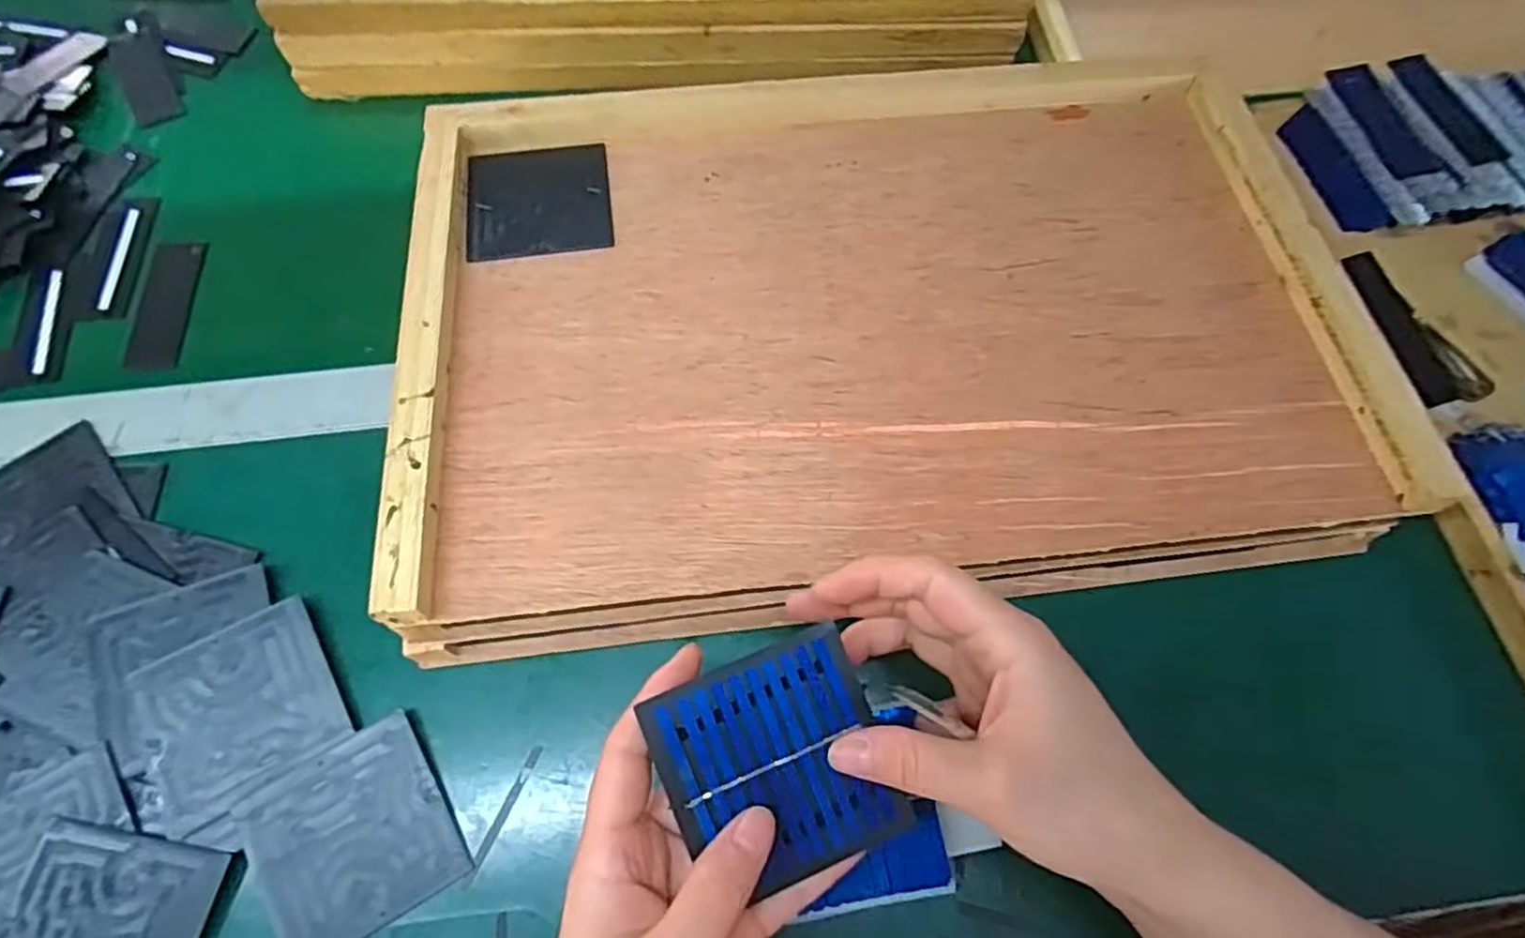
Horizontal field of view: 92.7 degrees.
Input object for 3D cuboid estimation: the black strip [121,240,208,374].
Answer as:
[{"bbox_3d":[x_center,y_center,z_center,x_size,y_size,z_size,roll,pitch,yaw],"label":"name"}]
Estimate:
[{"bbox_3d":[-0.362,-0.100,0.443,0.035,0.005,0.093,-7,67,-3],"label":"black strip"}]

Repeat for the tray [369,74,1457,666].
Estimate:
[{"bbox_3d":[0.058,-0.085,0.388,0.463,0.058,0.302,-7,67,-1],"label":"tray"}]

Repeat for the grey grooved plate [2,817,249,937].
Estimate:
[{"bbox_3d":[-0.276,0.198,0.303,0.082,0.009,0.080,9,67,3],"label":"grey grooved plate"}]

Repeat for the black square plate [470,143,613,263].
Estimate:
[{"bbox_3d":[-0.127,-0.153,0.416,0.079,0.006,0.078,-7,67,-4],"label":"black square plate"}]

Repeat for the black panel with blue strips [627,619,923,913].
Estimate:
[{"bbox_3d":[0.006,0.108,0.266,0.077,0.004,0.078,-22,83,-9],"label":"black panel with blue strips"}]

